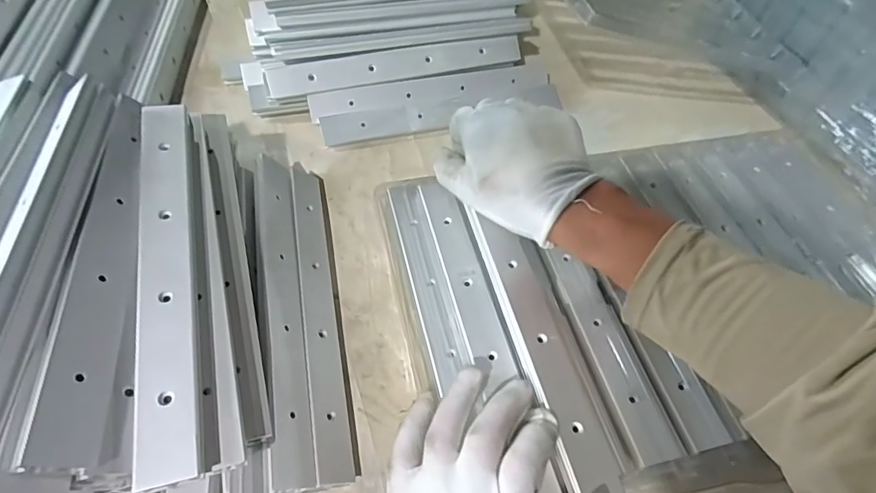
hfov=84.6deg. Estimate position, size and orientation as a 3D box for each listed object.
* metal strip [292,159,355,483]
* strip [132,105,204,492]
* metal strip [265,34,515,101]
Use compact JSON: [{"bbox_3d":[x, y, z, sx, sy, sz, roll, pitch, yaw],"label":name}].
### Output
[{"bbox_3d":[-0.091,0.040,0.372,0.034,0.004,0.263,23,43,-45],"label":"metal strip"},{"bbox_3d":[-0.164,0.009,0.290,0.030,0.005,0.248,-7,61,-20],"label":"strip"},{"bbox_3d":[-0.039,-0.186,0.494,0.260,0.028,0.010,-14,16,-14],"label":"metal strip"}]

